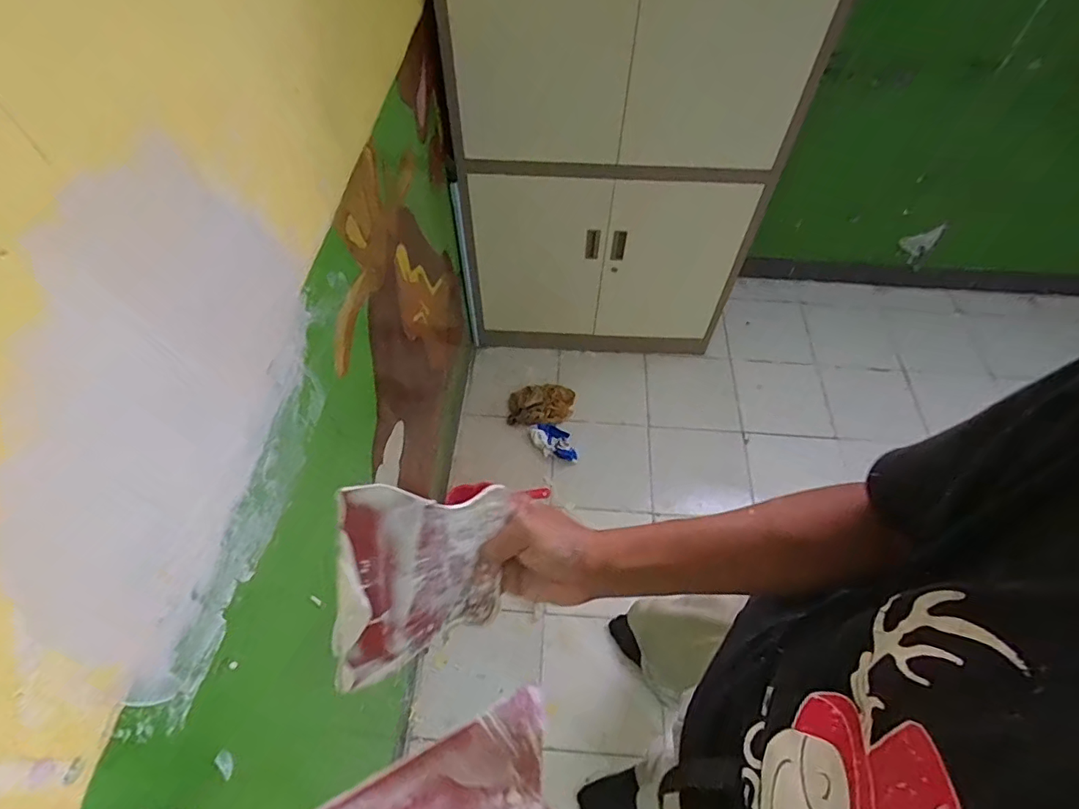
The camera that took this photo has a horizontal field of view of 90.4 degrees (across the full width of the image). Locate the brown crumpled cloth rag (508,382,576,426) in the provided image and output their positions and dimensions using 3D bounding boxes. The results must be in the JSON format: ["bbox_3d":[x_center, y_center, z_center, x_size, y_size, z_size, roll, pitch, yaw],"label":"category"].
[{"bbox_3d":[0.008,-0.002,1.715,0.228,0.097,0.118,-10,57,-7],"label":"brown crumpled cloth rag"}]

